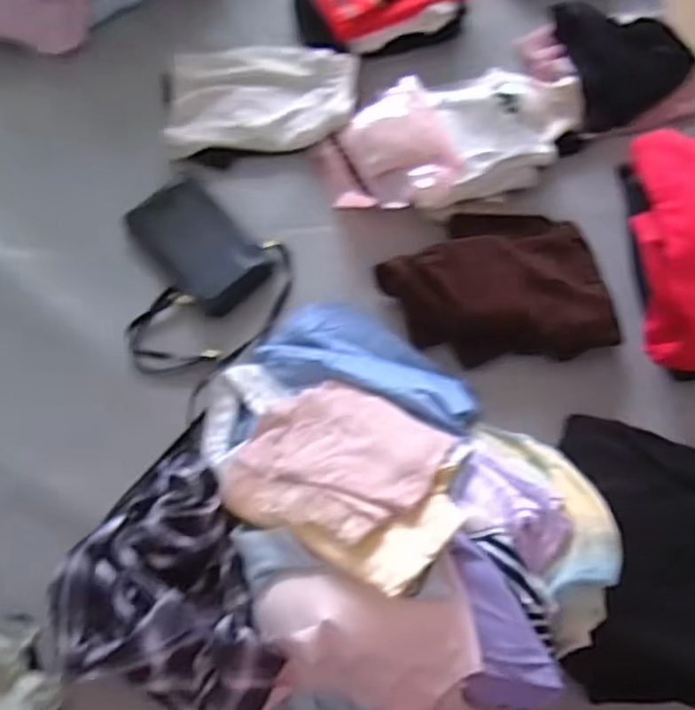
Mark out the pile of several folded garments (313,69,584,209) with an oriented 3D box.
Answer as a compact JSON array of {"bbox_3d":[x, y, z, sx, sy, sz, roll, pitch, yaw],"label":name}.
[{"bbox_3d":[0.147,-0.303,0.924,0.375,0.046,0.196,-18,74,-7],"label":"pile of several folded garments"}]

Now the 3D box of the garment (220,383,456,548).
[{"bbox_3d":[-0.011,0.118,0.748,0.213,0.056,0.213,13,54,34],"label":"garment"}]

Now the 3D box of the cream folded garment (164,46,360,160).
[{"bbox_3d":[-0.119,-0.364,0.963,0.272,0.040,0.177,-8,73,-4],"label":"cream folded garment"}]

